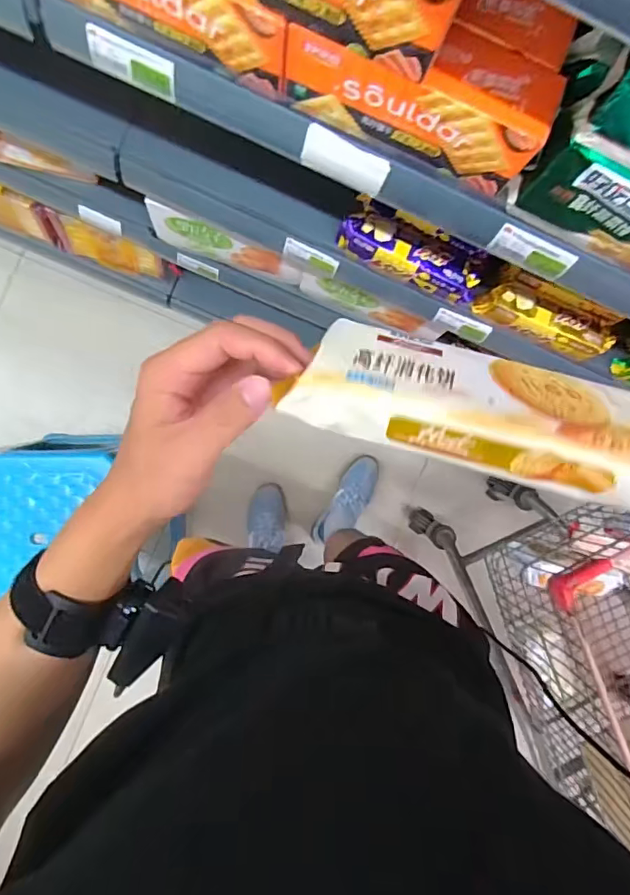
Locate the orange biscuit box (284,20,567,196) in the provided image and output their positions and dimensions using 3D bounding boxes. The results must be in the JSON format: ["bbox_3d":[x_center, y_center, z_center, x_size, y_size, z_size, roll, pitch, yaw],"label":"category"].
[{"bbox_3d":[0.084,-0.296,0.424,0.206,0.084,0.068,19,88,-6],"label":"orange biscuit box"}]

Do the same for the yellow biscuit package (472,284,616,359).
[{"bbox_3d":[0.312,-0.169,0.697,0.180,0.048,0.043,24,88,-5],"label":"yellow biscuit package"}]

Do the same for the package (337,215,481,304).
[{"bbox_3d":[0.127,-0.251,0.682,0.196,0.043,0.053,20,88,-6],"label":"package"}]

